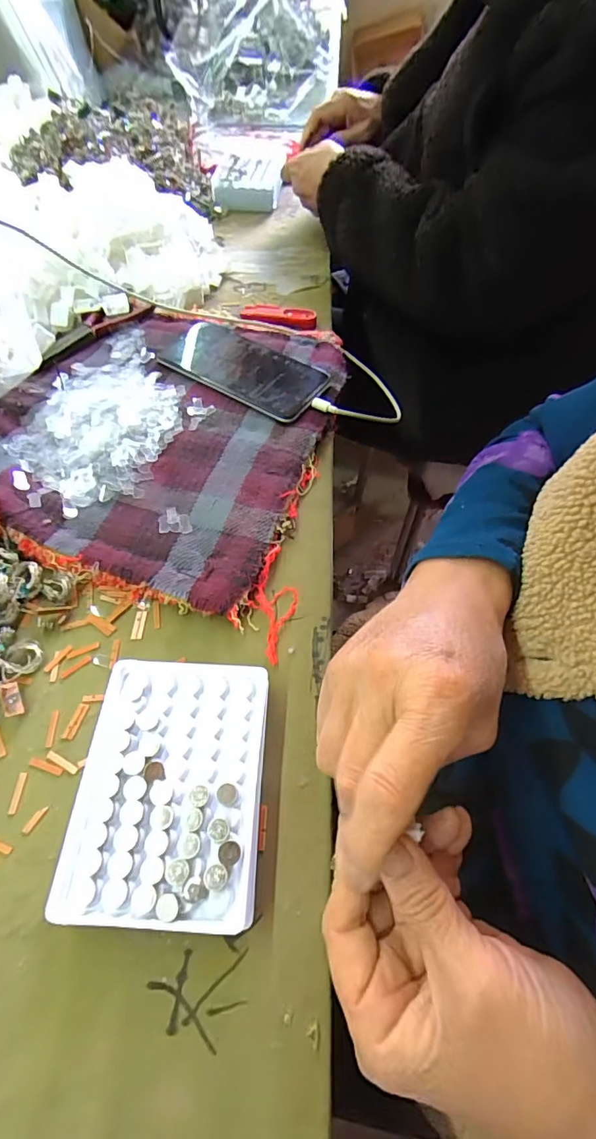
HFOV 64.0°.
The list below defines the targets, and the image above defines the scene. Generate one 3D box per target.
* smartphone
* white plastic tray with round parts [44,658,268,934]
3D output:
[{"bbox_3d":[-0.052,-0.196,0.458,0.165,0.009,0.081,32,63,20],"label":"smartphone"},{"bbox_3d":[-0.068,0.117,0.266,0.095,0.030,0.130,1,57,1],"label":"white plastic tray with round parts"}]

